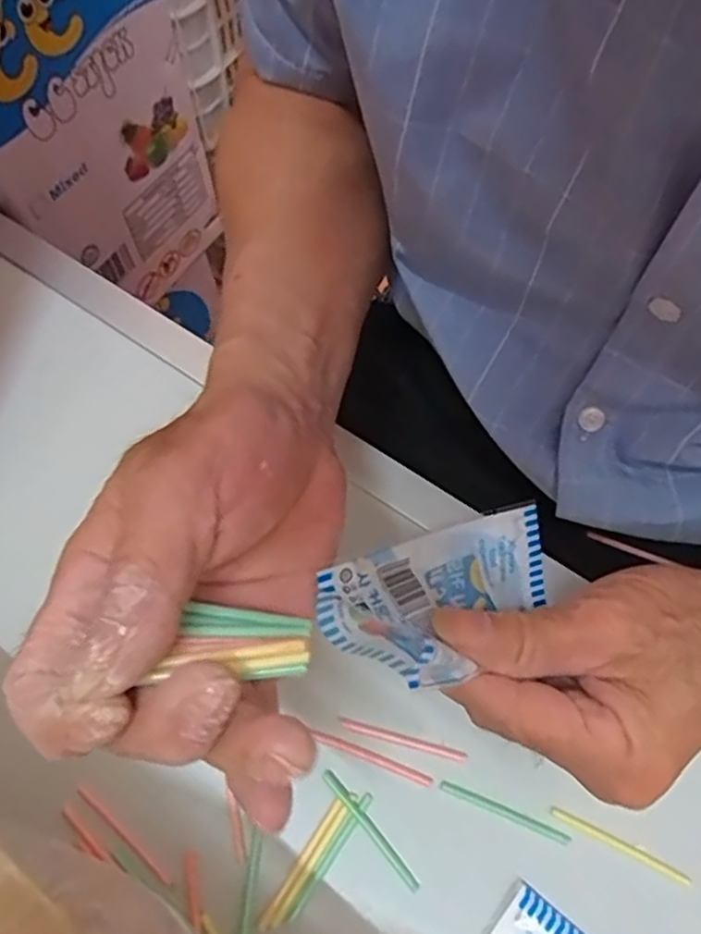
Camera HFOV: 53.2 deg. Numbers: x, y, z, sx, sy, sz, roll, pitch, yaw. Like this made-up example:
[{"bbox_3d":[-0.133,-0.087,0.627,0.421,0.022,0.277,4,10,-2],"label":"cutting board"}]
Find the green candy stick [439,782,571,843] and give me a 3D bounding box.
[{"bbox_3d":[0.068,0.152,0.308,0.058,0.004,0.004,20,67,10],"label":"green candy stick"}]

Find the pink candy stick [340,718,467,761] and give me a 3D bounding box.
[{"bbox_3d":[0.024,0.127,0.325,0.059,0.004,0.005,14,66,7],"label":"pink candy stick"}]

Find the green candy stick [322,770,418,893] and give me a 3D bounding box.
[{"bbox_3d":[0.008,0.159,0.308,0.005,0.004,0.060,-38,70,-15],"label":"green candy stick"}]

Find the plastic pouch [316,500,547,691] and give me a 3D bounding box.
[{"bbox_3d":[0.038,0.047,0.259,0.098,0.026,0.048,-18,62,-39],"label":"plastic pouch"}]

